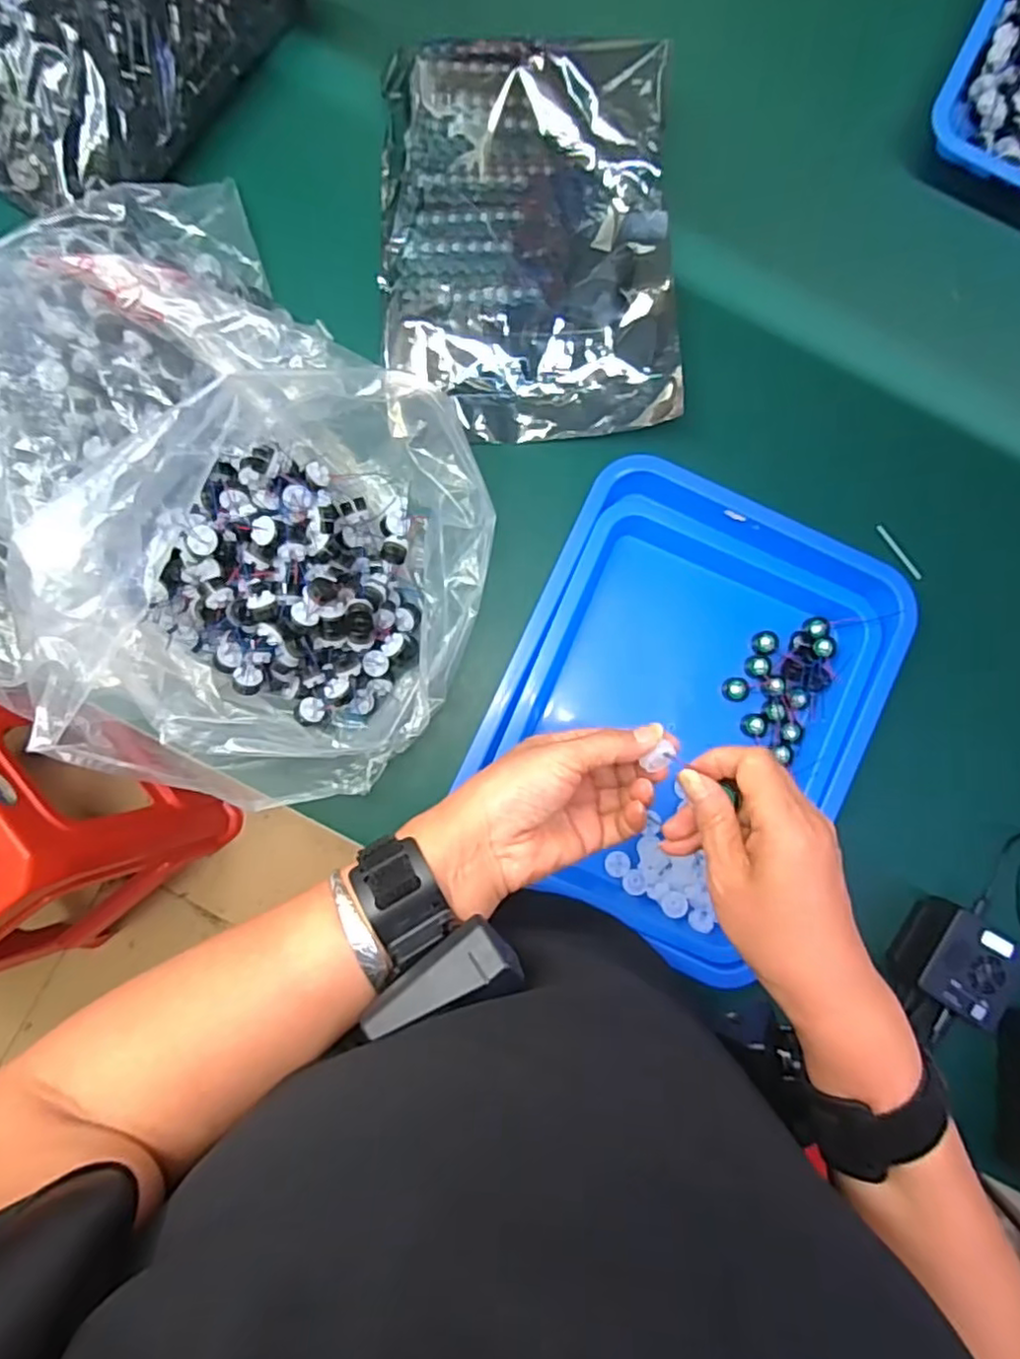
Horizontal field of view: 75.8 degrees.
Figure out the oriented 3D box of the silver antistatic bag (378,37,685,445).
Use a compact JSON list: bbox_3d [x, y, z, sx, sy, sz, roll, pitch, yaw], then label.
[{"bbox_3d":[0.016,-0.384,0.569,0.247,0.055,0.337,-2,87,-1],"label":"silver antistatic bag"}]

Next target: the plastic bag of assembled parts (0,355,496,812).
[{"bbox_3d":[-0.160,-0.078,0.481,0.262,0.134,0.353,28,87,0],"label":"plastic bag of assembled parts"}]

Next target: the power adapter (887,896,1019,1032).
[{"bbox_3d":[0.376,0.236,0.556,0.072,0.060,0.077,33,87,0],"label":"power adapter"}]

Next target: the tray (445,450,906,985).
[{"bbox_3d":[0.148,0.020,0.564,0.299,0.039,0.381,26,87,0],"label":"tray"}]

